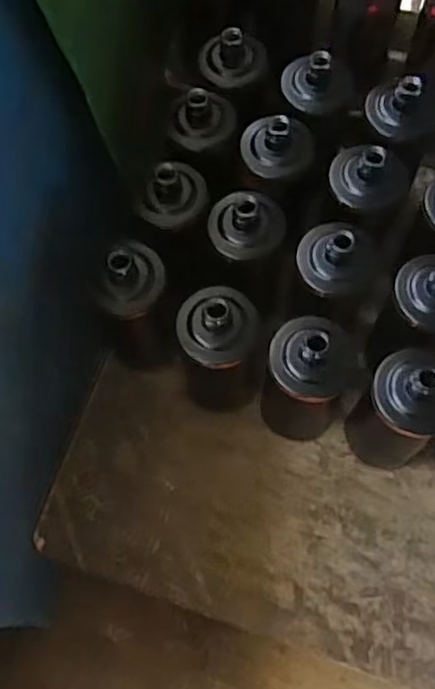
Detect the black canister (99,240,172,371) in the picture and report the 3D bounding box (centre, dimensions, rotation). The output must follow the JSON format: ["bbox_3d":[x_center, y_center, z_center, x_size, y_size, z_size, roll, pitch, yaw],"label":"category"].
[{"bbox_3d":[-0.084,-0.034,0.705,0.070,0.201,0.063,-24,70,-9],"label":"black canister"}]

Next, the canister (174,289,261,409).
[{"bbox_3d":[0.003,0.011,0.685,0.077,0.199,0.069,-1,68,0],"label":"canister"}]

